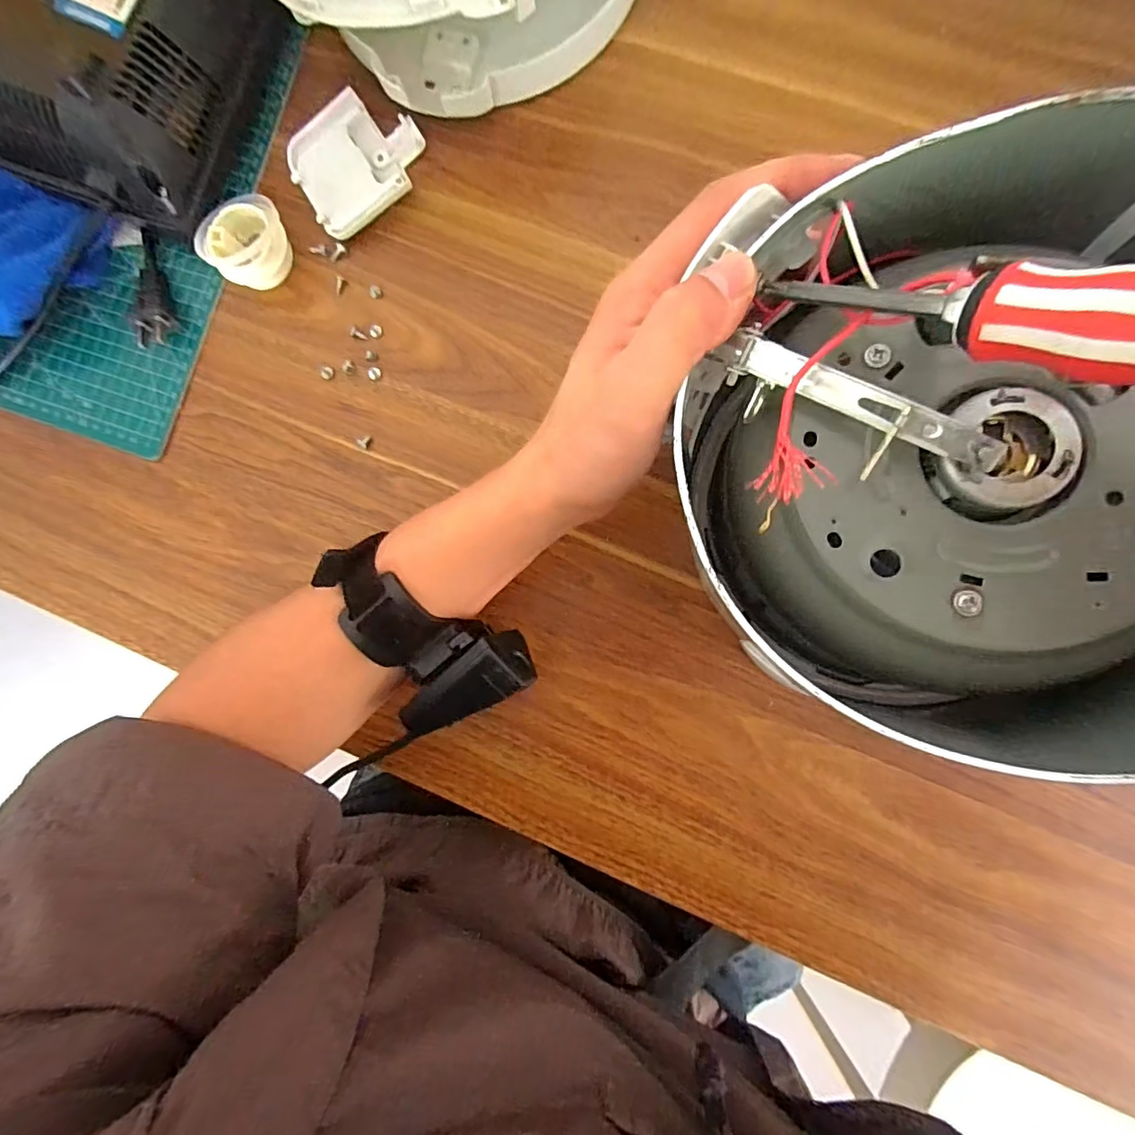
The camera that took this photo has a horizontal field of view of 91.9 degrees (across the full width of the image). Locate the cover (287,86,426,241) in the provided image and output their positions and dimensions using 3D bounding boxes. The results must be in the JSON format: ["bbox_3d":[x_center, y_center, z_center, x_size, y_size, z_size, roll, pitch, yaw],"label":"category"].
[{"bbox_3d":[-0.131,-0.254,0.341,0.080,0.012,0.068,-37,85,2],"label":"cover"}]

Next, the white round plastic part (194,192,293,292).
[{"bbox_3d":[-0.197,-0.201,0.341,0.049,0.022,0.051,0,87,5],"label":"white round plastic part"}]

